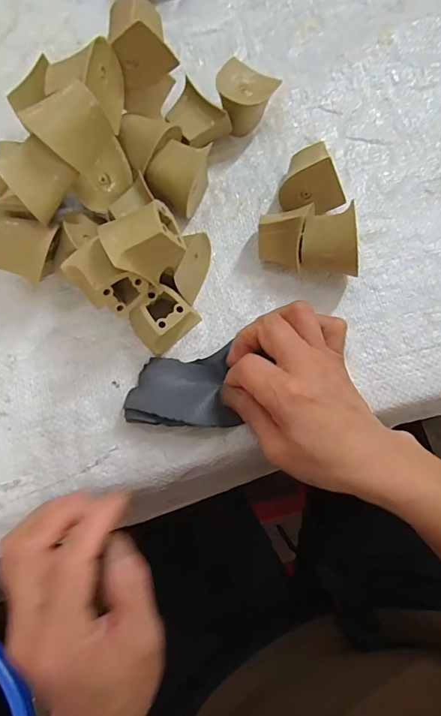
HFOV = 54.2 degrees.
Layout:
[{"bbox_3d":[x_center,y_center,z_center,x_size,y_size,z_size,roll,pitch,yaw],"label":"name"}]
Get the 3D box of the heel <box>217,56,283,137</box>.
[{"bbox_3d":[0.018,-0.203,0.342,0.040,0.039,0.035,25,78,4],"label":"heel"}]

